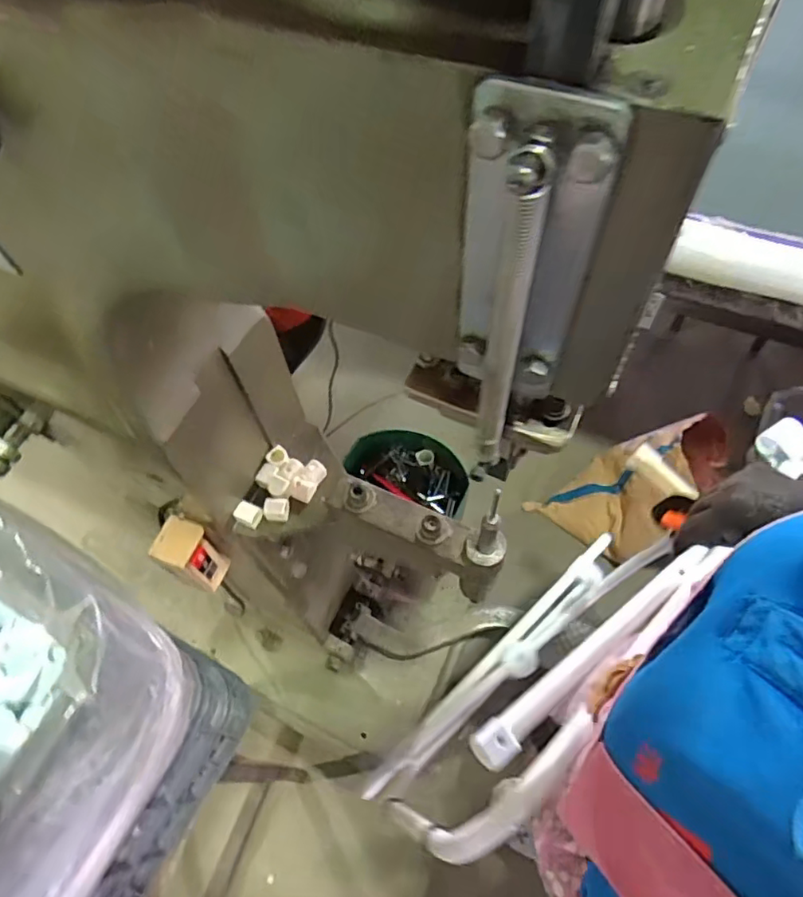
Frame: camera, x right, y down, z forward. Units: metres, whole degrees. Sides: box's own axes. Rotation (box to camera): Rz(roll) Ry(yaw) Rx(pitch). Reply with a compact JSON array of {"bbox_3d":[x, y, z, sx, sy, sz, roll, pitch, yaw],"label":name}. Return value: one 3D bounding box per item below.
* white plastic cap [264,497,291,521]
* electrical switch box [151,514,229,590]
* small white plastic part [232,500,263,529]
[{"bbox_3d":[-0.129,0.062,0.601,0.026,0.016,0.022,0,60,3],"label":"white plastic cap"},{"bbox_3d":[-0.234,0.122,0.650,0.046,0.110,0.053,22,64,14],"label":"electrical switch box"},{"bbox_3d":[-0.159,0.068,0.601,0.028,0.014,0.022,24,64,15],"label":"small white plastic part"}]

